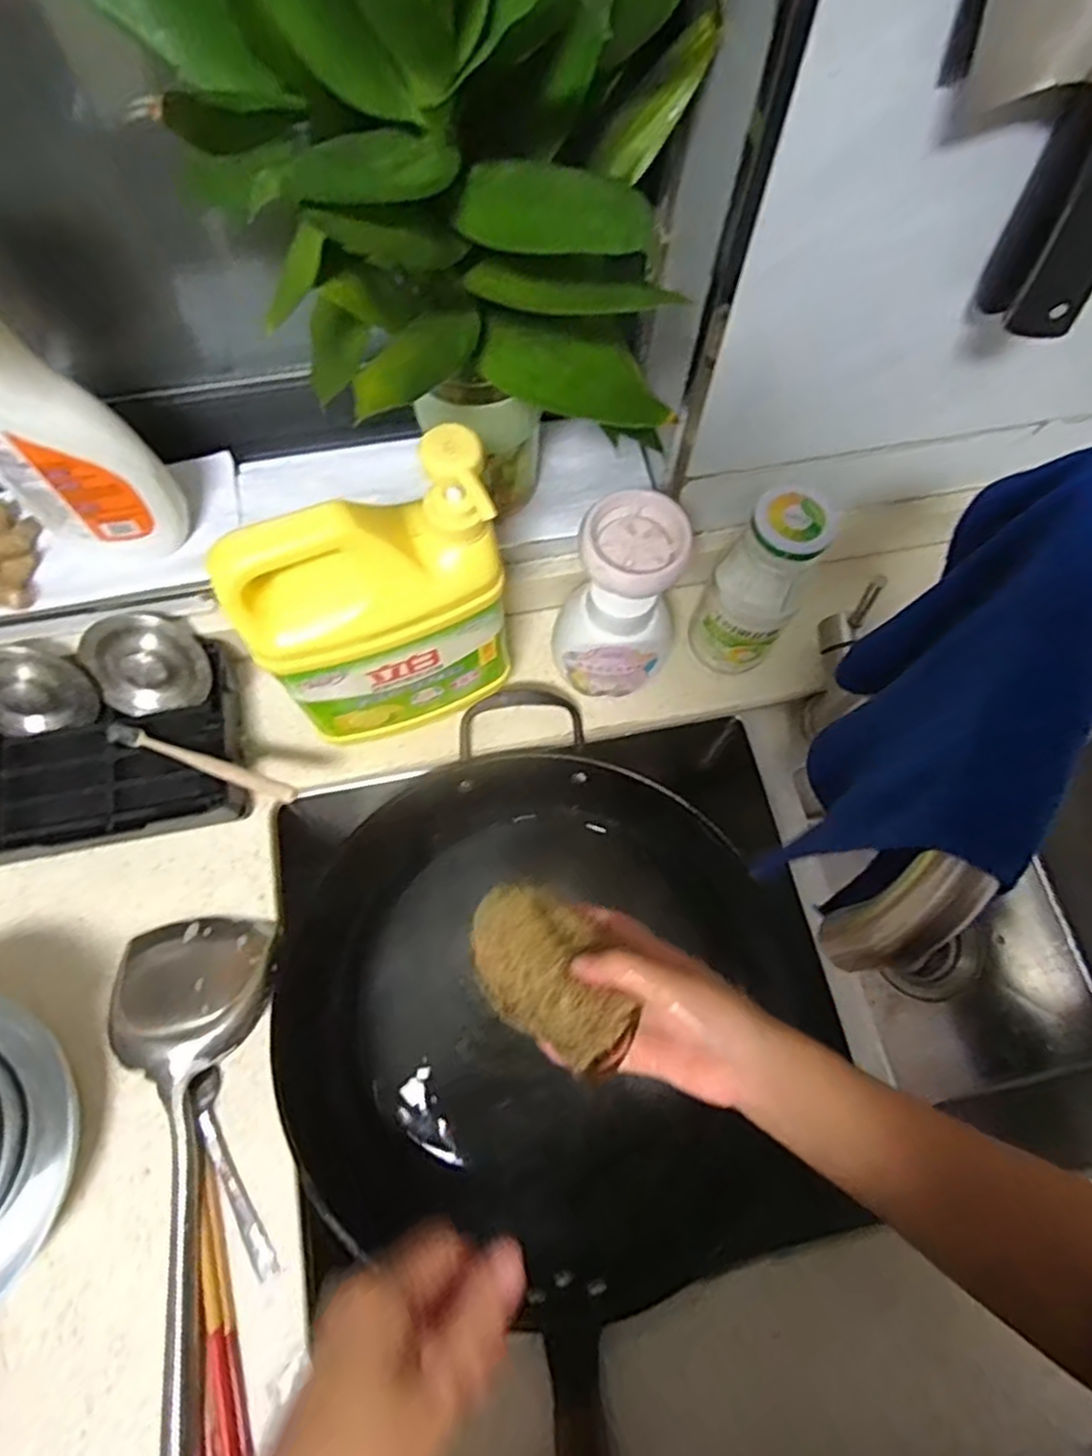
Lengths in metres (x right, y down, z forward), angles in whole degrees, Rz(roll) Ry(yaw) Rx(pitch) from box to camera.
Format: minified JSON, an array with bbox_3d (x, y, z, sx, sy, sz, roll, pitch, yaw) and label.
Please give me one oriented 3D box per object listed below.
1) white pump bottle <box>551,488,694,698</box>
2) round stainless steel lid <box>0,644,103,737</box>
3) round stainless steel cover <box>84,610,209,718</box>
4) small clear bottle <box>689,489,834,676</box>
[{"bbox_3d":[0.048,-0.075,0.487,0.069,0.178,0.063,-29,74,-10],"label":"white pump bottle"},{"bbox_3d":[-0.359,-0.025,0.497,0.081,0.066,0.014,-12,33,-12],"label":"round stainless steel lid"},{"bbox_3d":[-0.281,-0.044,0.512,0.078,0.073,0.010,-7,28,-5],"label":"round stainless steel cover"},{"bbox_3d":[0.139,-0.092,0.498,0.054,0.171,0.053,0,71,-1],"label":"small clear bottle"}]

